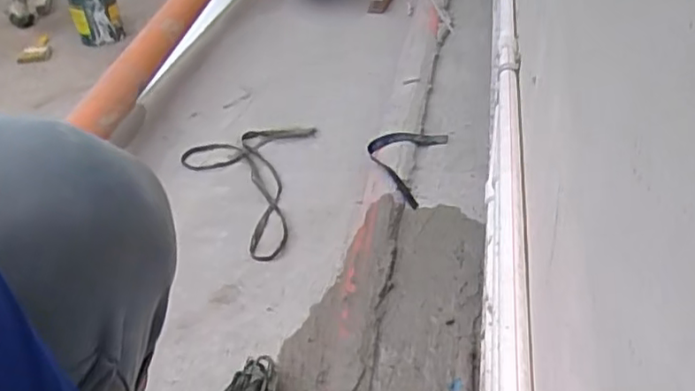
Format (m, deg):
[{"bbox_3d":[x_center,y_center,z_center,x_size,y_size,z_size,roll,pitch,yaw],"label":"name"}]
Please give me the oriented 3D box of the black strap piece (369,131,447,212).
[{"bbox_3d":[0.101,-0.070,1.178,0.124,0.017,0.216,24,41,7],"label":"black strap piece"}]

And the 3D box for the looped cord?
[{"bbox_3d":[-0.205,-0.027,1.164,0.246,0.022,0.359,2,37,8],"label":"looped cord"}]

